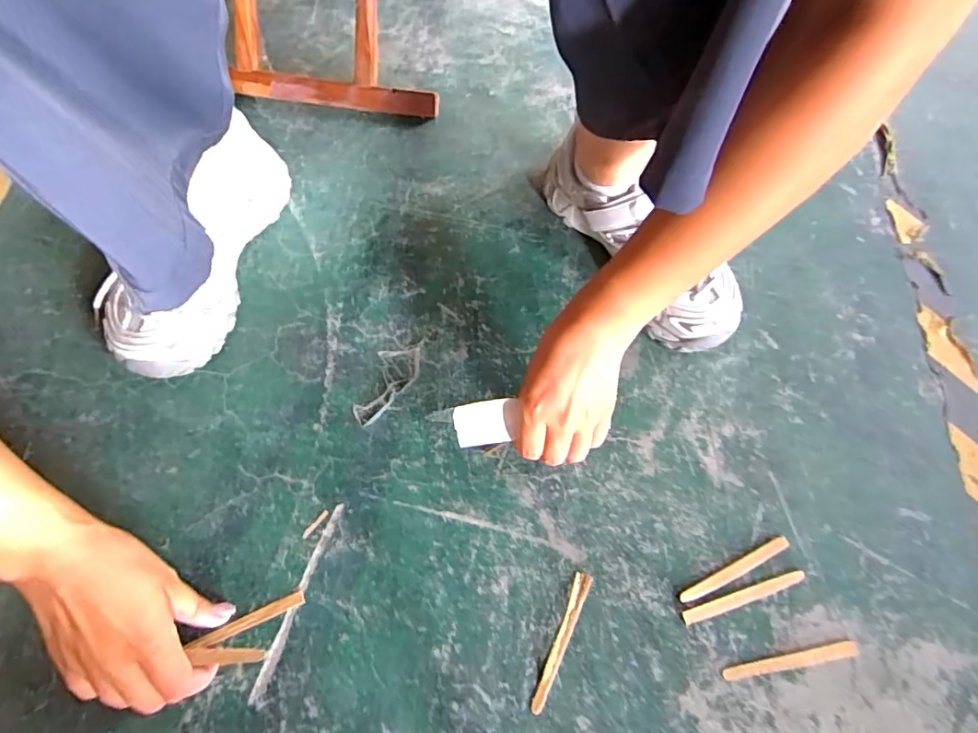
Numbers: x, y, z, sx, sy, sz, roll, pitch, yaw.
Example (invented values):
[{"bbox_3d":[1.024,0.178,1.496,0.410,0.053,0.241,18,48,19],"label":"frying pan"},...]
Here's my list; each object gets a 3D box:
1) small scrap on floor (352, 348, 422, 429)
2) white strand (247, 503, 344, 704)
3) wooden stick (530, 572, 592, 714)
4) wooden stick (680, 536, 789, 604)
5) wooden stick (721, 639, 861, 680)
[{"bbox_3d":[-0.094,0.017,0.499,0.040,0.004,0.086,18,66,6],"label":"small scrap on floor"},{"bbox_3d":[-0.151,0.182,0.423,0.010,0.004,0.149,17,66,6],"label":"white strand"},{"bbox_3d":[0.056,0.213,0.416,0.013,0.004,0.105,25,67,9],"label":"wooden stick"},{"bbox_3d":[0.205,0.170,0.442,0.105,0.004,0.012,-23,68,-12],"label":"wooden stick"},{"bbox_3d":[0.235,0.228,0.412,0.110,0.004,0.010,-8,66,-6],"label":"wooden stick"}]

